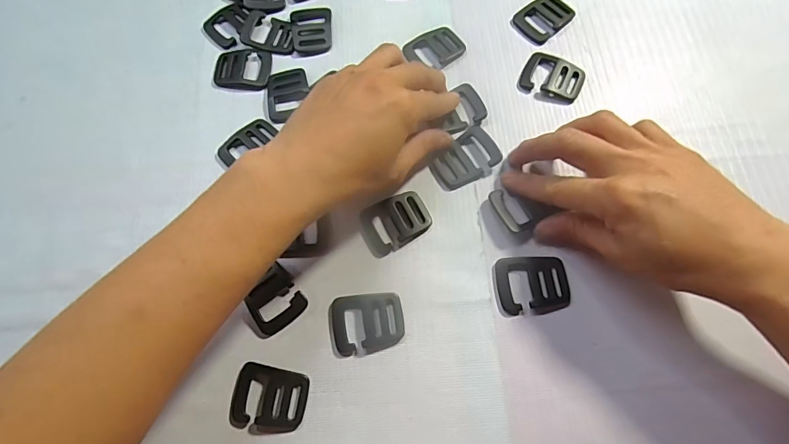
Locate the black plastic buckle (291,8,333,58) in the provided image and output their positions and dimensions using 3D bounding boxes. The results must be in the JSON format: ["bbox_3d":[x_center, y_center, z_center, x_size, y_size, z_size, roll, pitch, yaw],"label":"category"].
[{"bbox_3d":[-0.064,-0.151,0.334,0.031,0.004,0.043,-9,72,-1],"label":"black plastic buckle"}]

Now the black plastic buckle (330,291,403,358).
[{"bbox_3d":[-0.017,0.061,0.259,0.045,0.005,0.035,-8,72,-1],"label":"black plastic buckle"}]

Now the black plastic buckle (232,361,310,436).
[{"bbox_3d":[-0.074,0.104,0.249,0.045,0.004,0.036,11,73,5],"label":"black plastic buckle"}]

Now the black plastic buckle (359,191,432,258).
[{"bbox_3d":[0.000,0.000,0.279,0.045,0.005,0.033,-26,73,-6],"label":"black plastic buckle"}]

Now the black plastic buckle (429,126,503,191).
[{"bbox_3d":[0.047,-0.043,0.289,0.045,0.008,0.032,-31,74,-8],"label":"black plastic buckle"}]

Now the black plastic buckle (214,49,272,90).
[{"bbox_3d":[-0.116,-0.117,0.324,0.041,0.004,0.035,0,72,2],"label":"black plastic buckle"}]

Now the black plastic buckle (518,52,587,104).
[{"bbox_3d":[0.116,-0.105,0.310,0.043,0.005,0.032,27,75,10],"label":"black plastic buckle"}]

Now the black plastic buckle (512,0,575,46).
[{"bbox_3d":[0.114,-0.157,0.328,0.043,0.006,0.032,-40,75,-11],"label":"black plastic buckle"}]

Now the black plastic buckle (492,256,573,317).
[{"bbox_3d":[0.085,0.038,0.263,0.043,0.004,0.034,-5,72,0],"label":"black plastic buckle"}]

